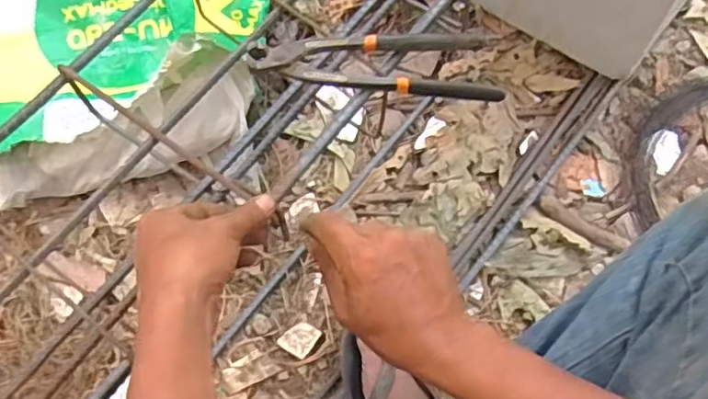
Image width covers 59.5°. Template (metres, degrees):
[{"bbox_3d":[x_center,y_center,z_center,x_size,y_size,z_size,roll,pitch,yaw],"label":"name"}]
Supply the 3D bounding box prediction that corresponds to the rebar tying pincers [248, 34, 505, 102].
[{"bbox_3d":[0.023,-0.118,0.535,0.206,0.019,0.056,2,69,2],"label":"rebar tying pincers"}]

